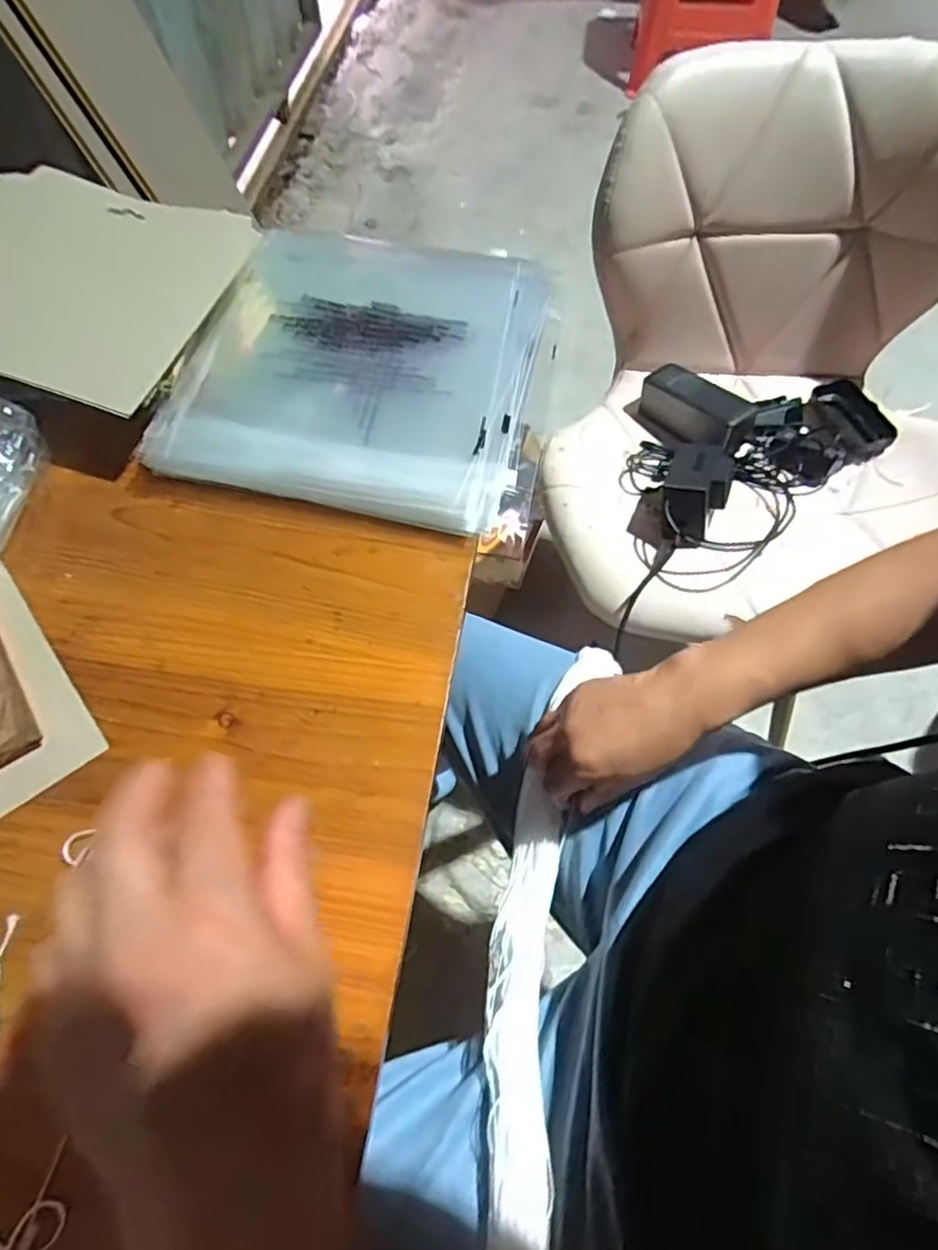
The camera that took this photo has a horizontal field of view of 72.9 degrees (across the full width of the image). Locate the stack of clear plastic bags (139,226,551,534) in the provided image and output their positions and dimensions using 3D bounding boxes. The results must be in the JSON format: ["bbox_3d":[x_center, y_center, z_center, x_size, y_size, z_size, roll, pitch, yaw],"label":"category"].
[{"bbox_3d":[-0.069,-0.171,0.409,0.216,0.024,0.219,10,65,6],"label":"stack of clear plastic bags"}]

